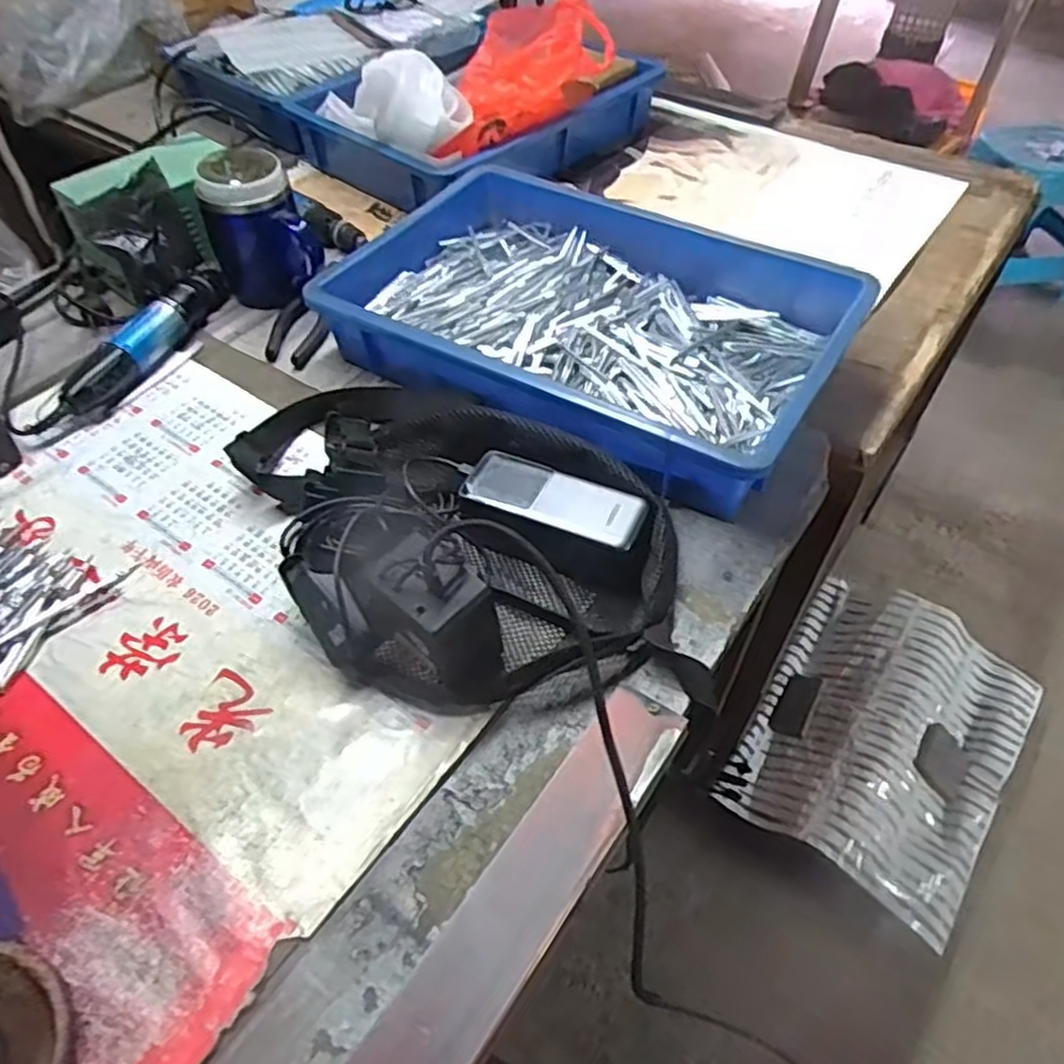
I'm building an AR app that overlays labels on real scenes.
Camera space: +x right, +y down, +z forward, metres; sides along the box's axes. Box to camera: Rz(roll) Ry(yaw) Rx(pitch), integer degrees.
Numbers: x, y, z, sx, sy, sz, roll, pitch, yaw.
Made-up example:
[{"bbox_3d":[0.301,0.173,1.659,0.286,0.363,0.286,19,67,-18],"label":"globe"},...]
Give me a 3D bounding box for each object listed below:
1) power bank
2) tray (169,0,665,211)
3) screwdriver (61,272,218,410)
[{"bbox_3d":[0.016,-0.024,0.540,0.128,0.014,0.052,19,53,15],"label":"power bank"},{"bbox_3d":[-0.161,-0.638,0.994,0.523,0.160,0.426,33,57,24],"label":"tray"},{"bbox_3d":[-0.367,-0.186,0.711,0.039,0.035,0.207,14,52,12],"label":"screwdriver"}]

